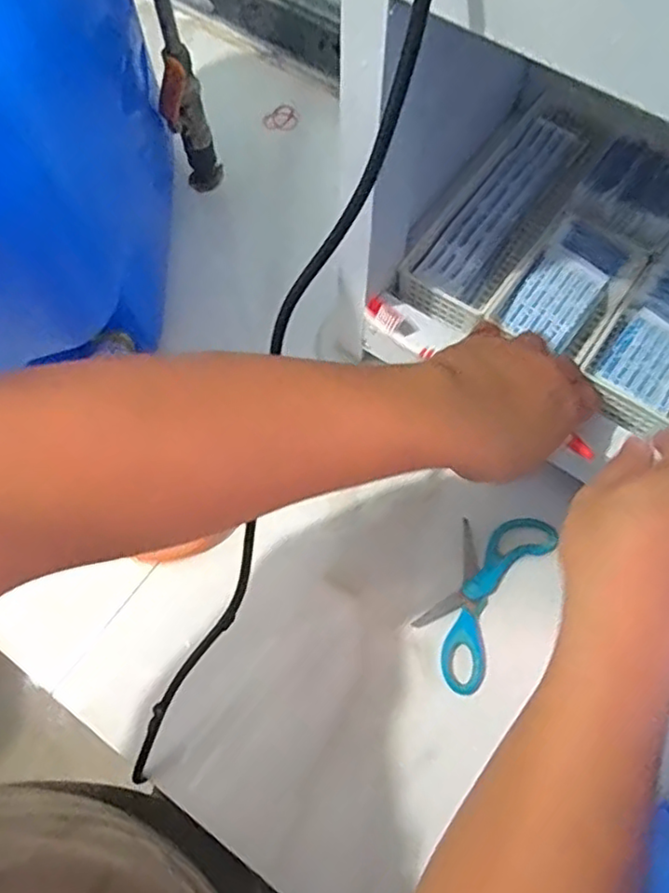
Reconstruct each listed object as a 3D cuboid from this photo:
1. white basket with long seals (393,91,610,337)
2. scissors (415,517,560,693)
[{"bbox_3d":[0.141,-0.192,0.521,0.076,0.033,0.227,34,72,13],"label":"white basket with long seals"},{"bbox_3d":[0.107,0.106,0.486,0.066,0.009,0.139,32,72,12],"label":"scissors"}]

